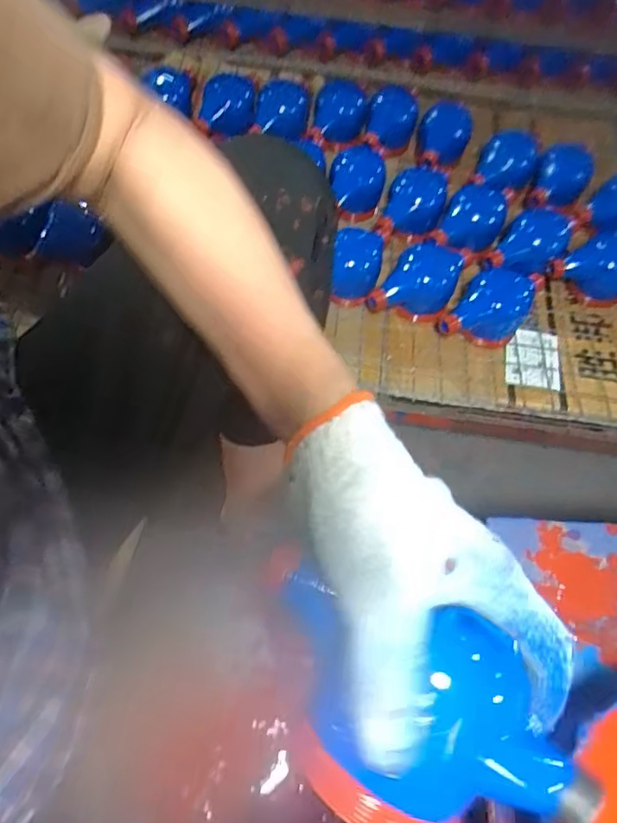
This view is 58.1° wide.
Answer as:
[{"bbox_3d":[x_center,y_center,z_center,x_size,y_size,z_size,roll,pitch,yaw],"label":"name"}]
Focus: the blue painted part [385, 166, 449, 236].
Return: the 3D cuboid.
[{"bbox_3d":[0.157,-0.305,0.811,0.079,0.063,0.083,14,61,5],"label":"blue painted part"}]

